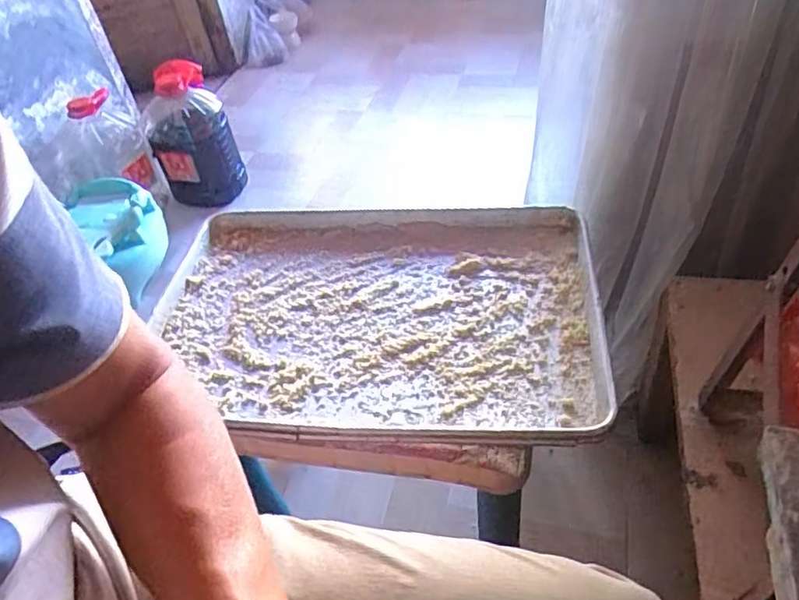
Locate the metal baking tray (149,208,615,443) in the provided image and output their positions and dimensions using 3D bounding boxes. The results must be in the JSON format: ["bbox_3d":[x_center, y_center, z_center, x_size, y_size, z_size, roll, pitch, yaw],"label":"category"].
[{"bbox_3d":[-0.046,0.010,0.847,0.623,0.056,0.445,3,46,10],"label":"metal baking tray"}]

